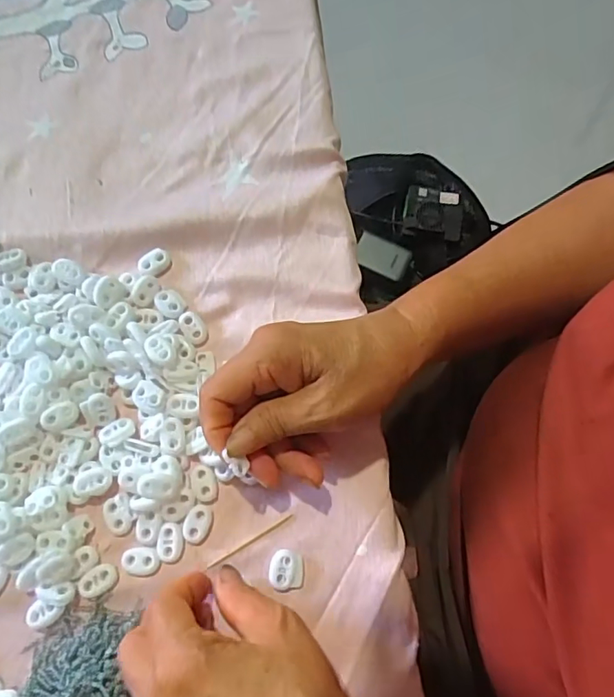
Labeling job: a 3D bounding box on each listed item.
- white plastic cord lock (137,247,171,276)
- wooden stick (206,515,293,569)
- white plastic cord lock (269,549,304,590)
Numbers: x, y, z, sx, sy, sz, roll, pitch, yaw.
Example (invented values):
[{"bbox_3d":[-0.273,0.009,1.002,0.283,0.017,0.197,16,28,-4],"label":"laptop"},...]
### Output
[{"bbox_3d":[-0.105,-0.060,0.355,0.022,0.004,0.016,-27,76,-6],"label":"white plastic cord lock"},{"bbox_3d":[-0.034,0.116,0.312,0.058,0.004,0.004,-29,77,-7],"label":"wooden stick"},{"bbox_3d":[-0.012,0.130,0.307,0.020,0.006,0.021,-1,75,1],"label":"white plastic cord lock"}]

